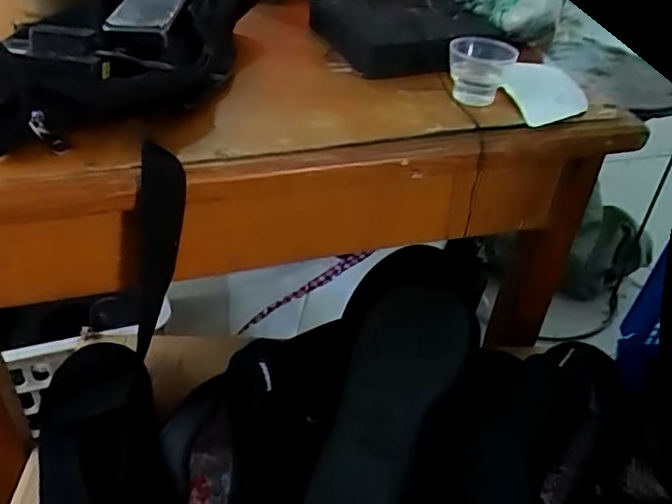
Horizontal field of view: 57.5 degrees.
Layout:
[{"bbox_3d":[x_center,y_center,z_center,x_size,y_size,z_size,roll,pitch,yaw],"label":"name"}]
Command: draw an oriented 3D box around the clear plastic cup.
[{"bbox_3d":[0.127,-0.162,0.541,0.054,0.049,0.052,3,39,-3],"label":"clear plastic cup"}]

